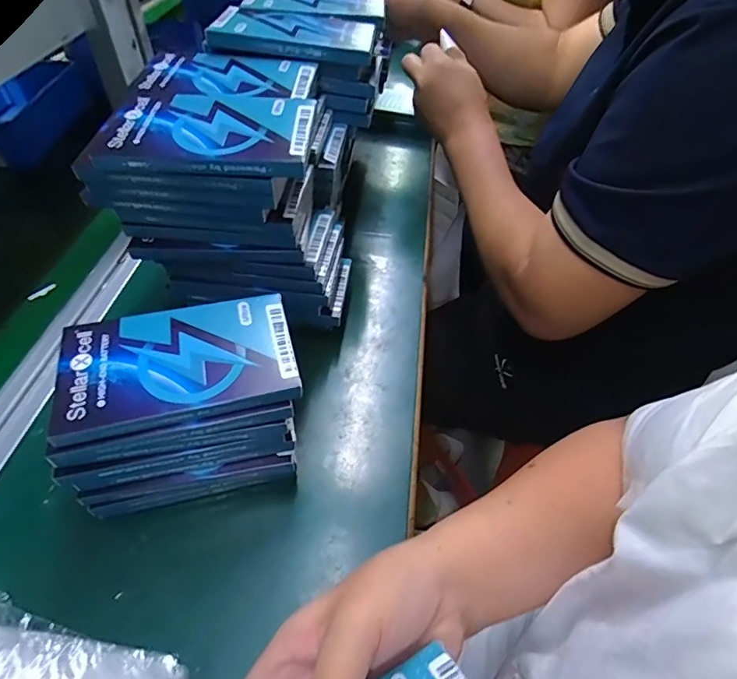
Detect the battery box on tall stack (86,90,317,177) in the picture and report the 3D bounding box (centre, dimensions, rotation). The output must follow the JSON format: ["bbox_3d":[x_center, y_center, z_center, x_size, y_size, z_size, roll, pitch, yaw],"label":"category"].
[{"bbox_3d":[-0.107,-0.139,0.314,0.136,0.018,0.073,2,50,0],"label":"battery box on tall stack"}]

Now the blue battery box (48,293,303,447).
[{"bbox_3d":[-0.113,0.012,0.283,0.131,0.014,0.078,-10,51,-10],"label":"blue battery box"}]

